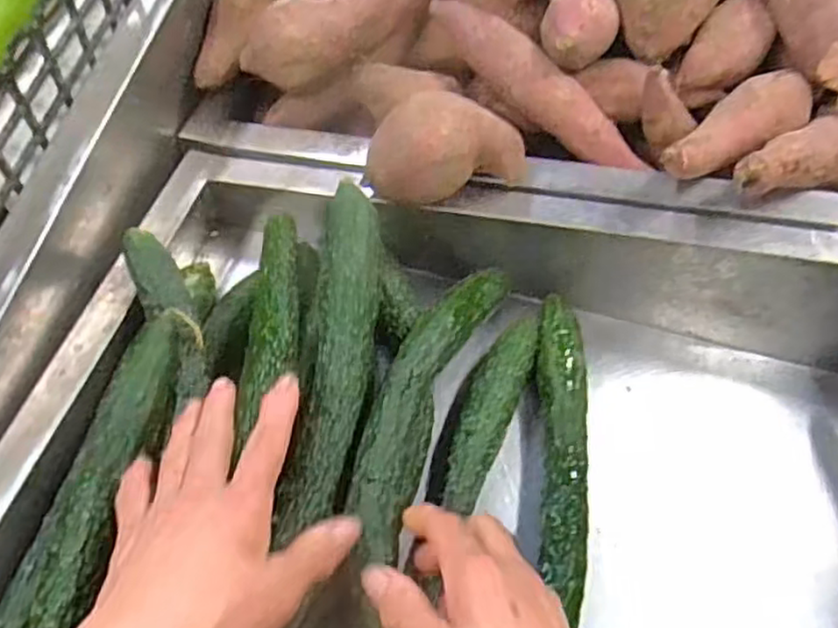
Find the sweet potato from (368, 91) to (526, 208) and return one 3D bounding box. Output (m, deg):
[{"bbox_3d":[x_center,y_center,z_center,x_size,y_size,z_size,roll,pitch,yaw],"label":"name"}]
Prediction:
[{"bbox_3d":[0.019,-0.113,0.468,0.101,0.058,0.051,-13,59,-13],"label":"sweet potato"}]

